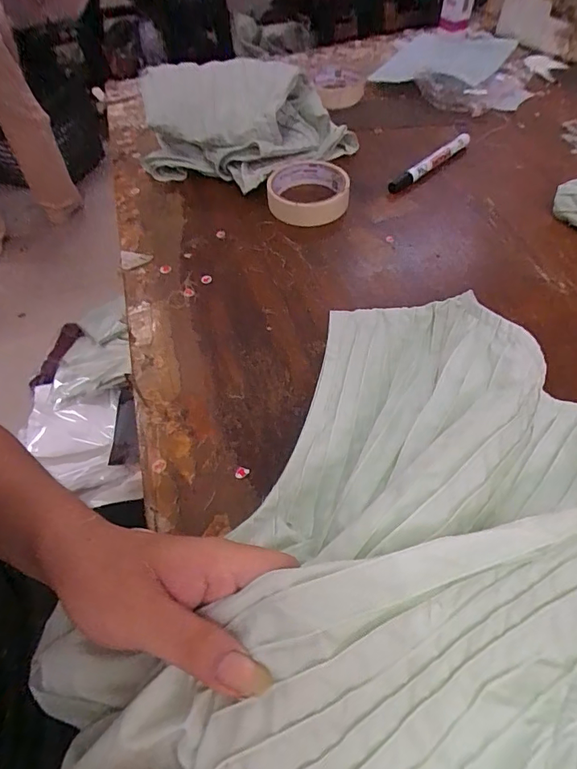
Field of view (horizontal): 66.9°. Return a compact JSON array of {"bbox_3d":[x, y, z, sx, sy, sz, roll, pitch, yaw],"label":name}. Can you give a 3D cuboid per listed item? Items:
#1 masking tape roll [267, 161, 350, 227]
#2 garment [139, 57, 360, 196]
[{"bbox_3d":[0.022,-0.215,0.493,0.088,0.029,0.088,-2,54,3],"label":"masking tape roll"},{"bbox_3d":[-0.047,-0.307,0.516,0.259,0.099,0.139,-11,54,-4],"label":"garment"}]

